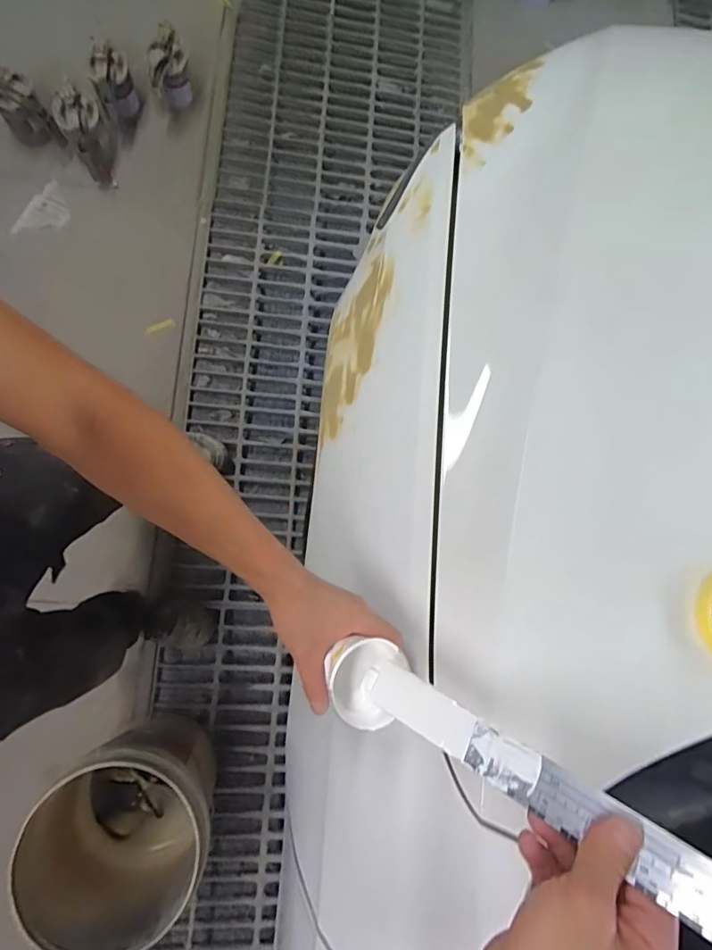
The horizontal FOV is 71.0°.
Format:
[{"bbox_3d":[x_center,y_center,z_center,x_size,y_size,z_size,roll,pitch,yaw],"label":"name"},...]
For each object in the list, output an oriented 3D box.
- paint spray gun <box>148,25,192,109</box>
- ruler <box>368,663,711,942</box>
[{"bbox_3d":[-0.523,-1.118,1.421,0.113,0.170,0.124,-15,83,-10],"label":"paint spray gun"},{"bbox_3d":[0.143,0.200,0.277,0.342,0.008,0.034,17,70,41],"label":"ruler"}]

